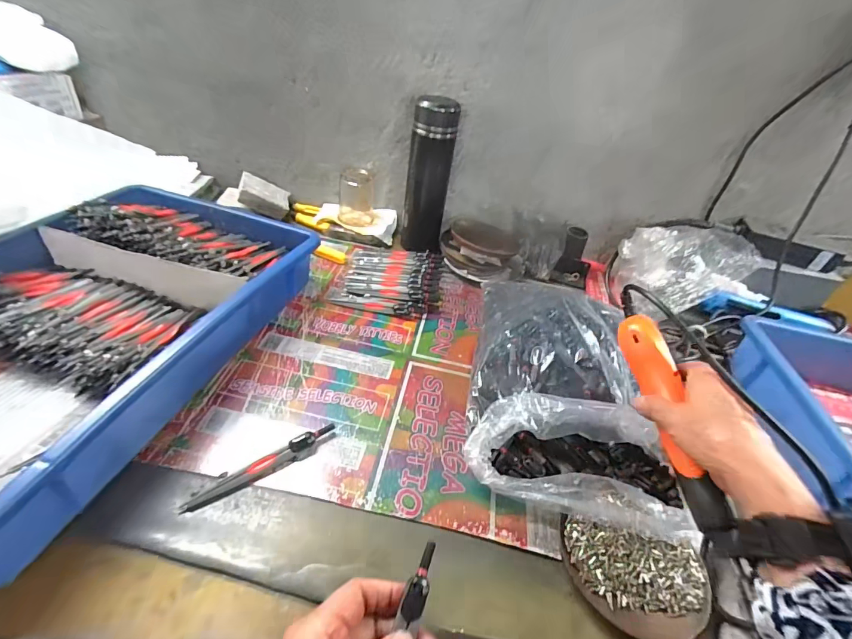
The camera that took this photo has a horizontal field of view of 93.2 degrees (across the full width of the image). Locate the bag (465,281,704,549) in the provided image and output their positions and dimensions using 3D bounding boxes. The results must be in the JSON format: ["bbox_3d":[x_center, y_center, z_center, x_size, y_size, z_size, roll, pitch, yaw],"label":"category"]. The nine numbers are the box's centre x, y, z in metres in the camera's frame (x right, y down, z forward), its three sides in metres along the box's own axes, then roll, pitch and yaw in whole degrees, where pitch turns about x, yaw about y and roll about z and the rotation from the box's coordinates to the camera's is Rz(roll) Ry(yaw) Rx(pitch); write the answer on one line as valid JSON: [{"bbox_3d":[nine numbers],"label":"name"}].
[{"bbox_3d":[0.157,0.062,0.435,0.213,0.067,0.288,12,38,1],"label":"bag"}]

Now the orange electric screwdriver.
[{"bbox_3d":[0.209,0.076,0.354,0.029,0.027,0.184,3,56,-5],"label":"orange electric screwdriver"}]

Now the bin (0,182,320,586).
[{"bbox_3d":[-0.338,-0.002,0.401,0.297,0.087,0.415,16,38,6],"label":"bin"}]

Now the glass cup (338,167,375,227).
[{"bbox_3d":[-0.115,-0.205,0.670,0.058,0.082,0.051,4,39,-9],"label":"glass cup"}]

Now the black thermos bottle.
[{"bbox_3d":[0.004,-0.216,0.608,0.065,0.205,0.057,18,39,9],"label":"black thermos bottle"}]

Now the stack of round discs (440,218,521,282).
[{"bbox_3d":[0.091,-0.110,0.649,0.132,0.047,0.135,10,38,-1],"label":"stack of round discs"}]

